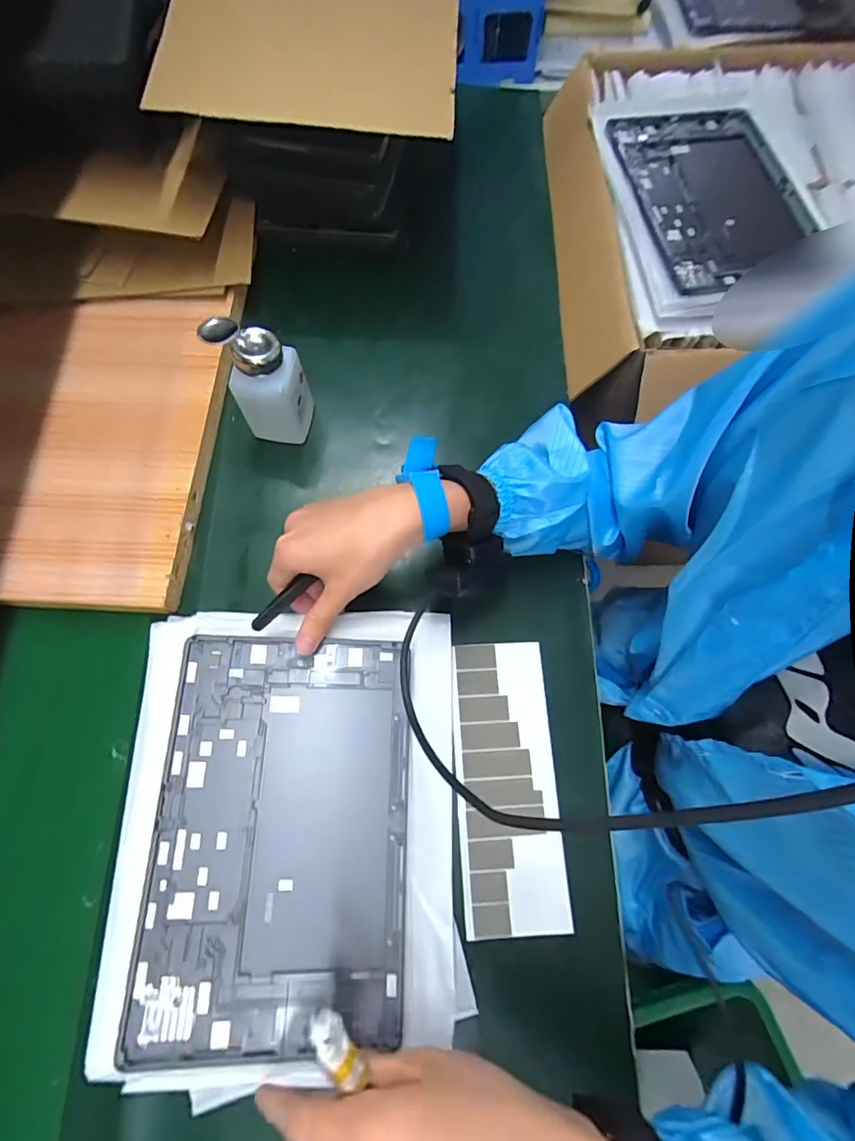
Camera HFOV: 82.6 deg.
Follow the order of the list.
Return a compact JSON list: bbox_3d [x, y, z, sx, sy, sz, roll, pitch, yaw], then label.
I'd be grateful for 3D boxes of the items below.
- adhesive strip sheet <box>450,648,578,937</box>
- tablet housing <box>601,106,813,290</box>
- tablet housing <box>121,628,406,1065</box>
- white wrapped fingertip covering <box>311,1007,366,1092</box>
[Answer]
[{"bbox_3d":[0.064,0.168,0.398,0.079,0.007,0.216,-2,72,-2],"label":"adhesive strip sheet"},{"bbox_3d":[0.299,-0.388,0.501,0.172,0.010,0.235,-13,73,-7],"label":"tablet housing"},{"bbox_3d":[-0.099,0.173,0.336,0.167,0.007,0.249,3,70,-7],"label":"tablet housing"},{"bbox_3d":[-0.048,0.248,0.254,0.012,0.013,0.035,-39,82,-9],"label":"white wrapped fingertip covering"}]

